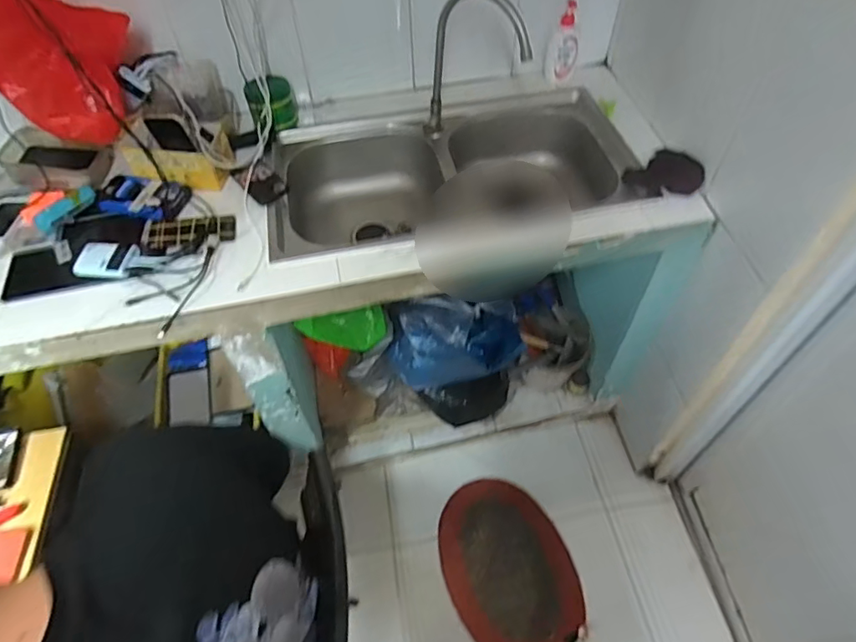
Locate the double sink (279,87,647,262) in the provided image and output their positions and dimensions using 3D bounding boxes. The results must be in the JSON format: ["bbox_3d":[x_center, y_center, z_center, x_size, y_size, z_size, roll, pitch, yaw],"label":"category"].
[{"bbox_3d":[0.041,-0.285,1.205,0.747,0.241,0.366,-10,54,-6],"label":"double sink"}]

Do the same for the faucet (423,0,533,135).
[{"bbox_3d":[0.097,-0.516,1.068,0.205,0.293,0.062,4,54,5],"label":"faucet"}]

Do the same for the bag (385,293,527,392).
[{"bbox_3d":[0.073,0.064,1.445,0.337,0.237,0.193,0,53,2],"label":"bag"}]

